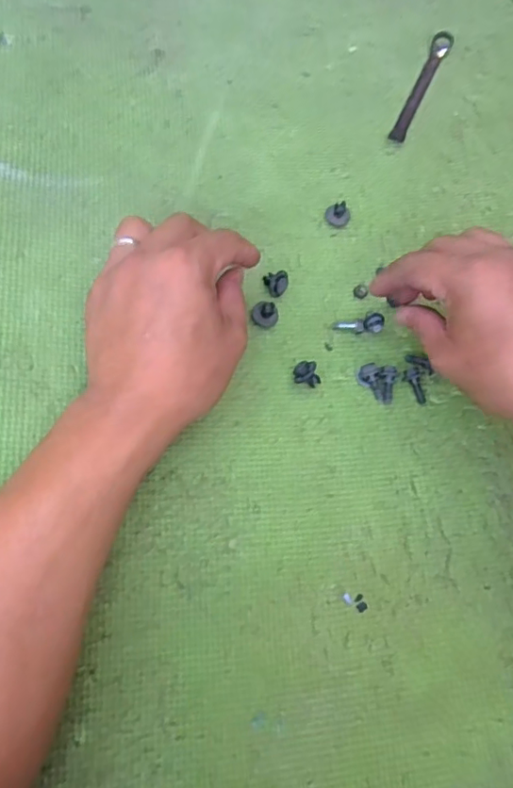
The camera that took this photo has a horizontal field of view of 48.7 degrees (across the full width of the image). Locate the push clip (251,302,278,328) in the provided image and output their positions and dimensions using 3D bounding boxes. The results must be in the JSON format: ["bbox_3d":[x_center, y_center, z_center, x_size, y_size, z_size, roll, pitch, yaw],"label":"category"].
[{"bbox_3d":[0.006,-0.059,0.411,0.019,0.017,0.016,12,68,3],"label":"push clip"}]

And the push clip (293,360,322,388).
[{"bbox_3d":[0.036,-0.013,0.398,0.019,0.018,0.013,5,67,0],"label":"push clip"}]

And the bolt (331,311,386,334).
[{"bbox_3d":[0.076,-0.050,0.419,0.036,0.011,0.015,-6,68,-4],"label":"bolt"}]

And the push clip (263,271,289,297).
[{"bbox_3d":[0.015,-0.080,0.417,0.018,0.013,0.014,-9,68,-6],"label":"push clip"}]

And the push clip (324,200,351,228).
[{"bbox_3d":[0.065,-0.142,0.450,0.020,0.018,0.013,14,68,4],"label":"push clip"}]

